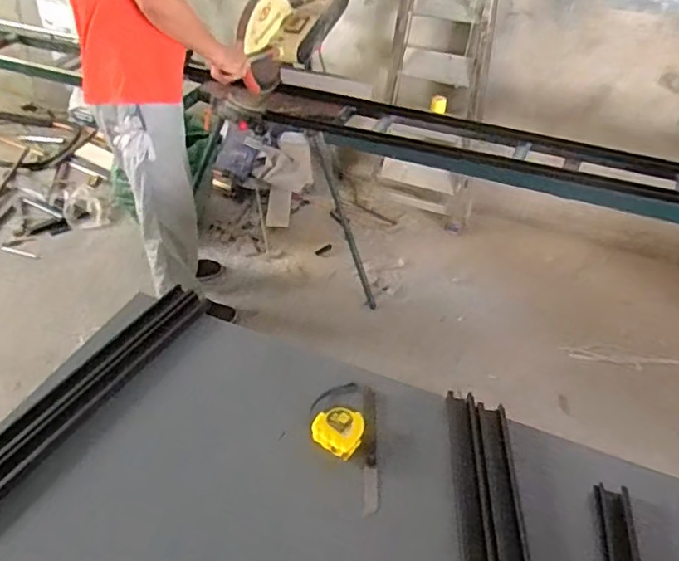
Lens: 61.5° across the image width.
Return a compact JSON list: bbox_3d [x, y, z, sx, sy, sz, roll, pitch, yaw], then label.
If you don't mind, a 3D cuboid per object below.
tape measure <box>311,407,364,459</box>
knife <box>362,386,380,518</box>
[{"bbox_3d":[-0.002,0.208,0.787,0.068,0.033,0.058,23,46,22],"label":"tape measure"},{"bbox_3d":[0.043,0.227,0.790,0.020,0.006,0.193,1,42,0],"label":"knife"}]

